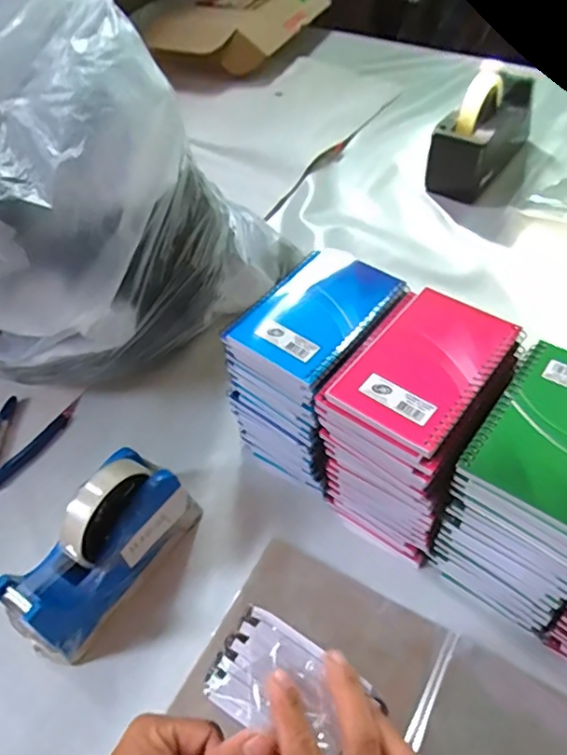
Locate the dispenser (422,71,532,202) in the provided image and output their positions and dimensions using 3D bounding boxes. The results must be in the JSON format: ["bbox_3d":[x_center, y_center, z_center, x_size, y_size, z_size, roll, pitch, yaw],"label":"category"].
[{"bbox_3d":[0.283,-0.349,0.790,0.075,0.116,0.210,29,60,25],"label":"dispenser"}]

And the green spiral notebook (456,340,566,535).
[{"bbox_3d":[0.185,0.036,0.370,0.095,0.007,0.129,31,62,27],"label":"green spiral notebook"}]

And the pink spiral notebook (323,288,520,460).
[{"bbox_3d":[0.101,-0.010,0.401,0.082,0.007,0.129,32,62,27],"label":"pink spiral notebook"}]

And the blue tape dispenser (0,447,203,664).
[{"bbox_3d":[-0.147,0.139,0.459,0.056,0.104,0.156,25,58,22],"label":"blue tape dispenser"}]

